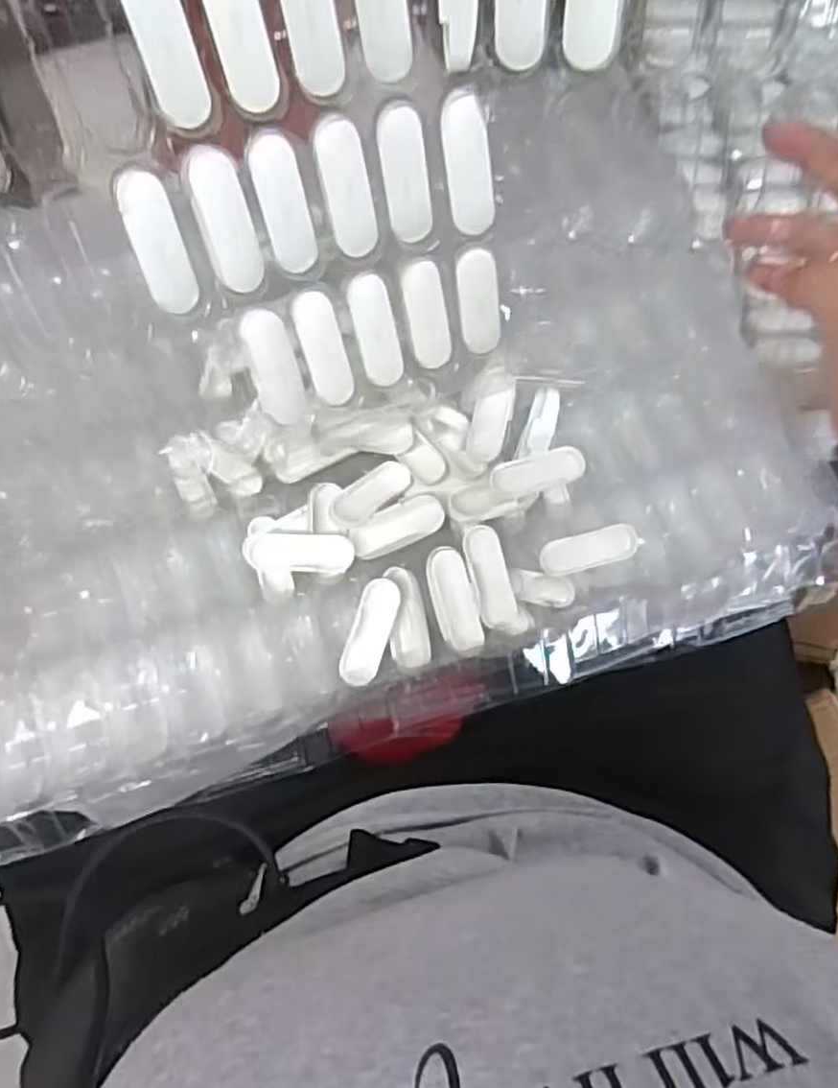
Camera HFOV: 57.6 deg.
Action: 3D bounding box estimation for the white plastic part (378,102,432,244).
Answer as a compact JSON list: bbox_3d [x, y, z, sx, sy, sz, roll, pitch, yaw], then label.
[{"bbox_3d":[-0.006,-0.183,0.381,0.022,0.063,0.004,-15,42,-5],"label":"white plastic part"}]

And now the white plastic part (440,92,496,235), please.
[{"bbox_3d":[0.025,-0.188,0.381,0.021,0.064,0.007,-19,42,-6],"label":"white plastic part"}]

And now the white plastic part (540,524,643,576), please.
[{"bbox_3d":[0.114,0.004,0.506,0.069,0.011,0.024,-15,82,-5],"label":"white plastic part"}]

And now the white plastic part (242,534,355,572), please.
[{"bbox_3d":[-0.077,0.005,0.490,0.069,0.009,0.023,1,81,-3],"label":"white plastic part"}]

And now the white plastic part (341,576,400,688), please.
[{"bbox_3d":[-0.030,0.054,0.470,0.022,0.006,0.066,20,80,0],"label":"white plastic part"}]

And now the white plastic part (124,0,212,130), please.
[{"bbox_3d":[-0.105,-0.208,0.315,0.021,0.065,0.004,-19,46,-6],"label":"white plastic part"}]

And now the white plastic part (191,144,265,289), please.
[{"bbox_3d":[-0.091,-0.154,0.366,0.023,0.065,0.004,-16,39,-5],"label":"white plastic part"}]

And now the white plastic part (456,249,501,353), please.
[{"bbox_3d":[0.034,-0.136,0.432,0.022,0.061,0.004,-17,44,-6],"label":"white plastic part"}]

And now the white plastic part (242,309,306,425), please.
[{"bbox_3d":[-0.077,-0.093,0.410,0.023,0.010,0.063,-18,124,-6],"label":"white plastic part"}]

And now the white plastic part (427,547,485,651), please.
[{"bbox_3d":[0.023,0.034,0.476,0.027,0.011,0.064,-13,82,-5],"label":"white plastic part"}]

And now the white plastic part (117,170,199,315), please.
[{"bbox_3d":[-0.121,-0.140,0.358,0.023,0.064,0.004,-25,43,-16],"label":"white plastic part"}]

